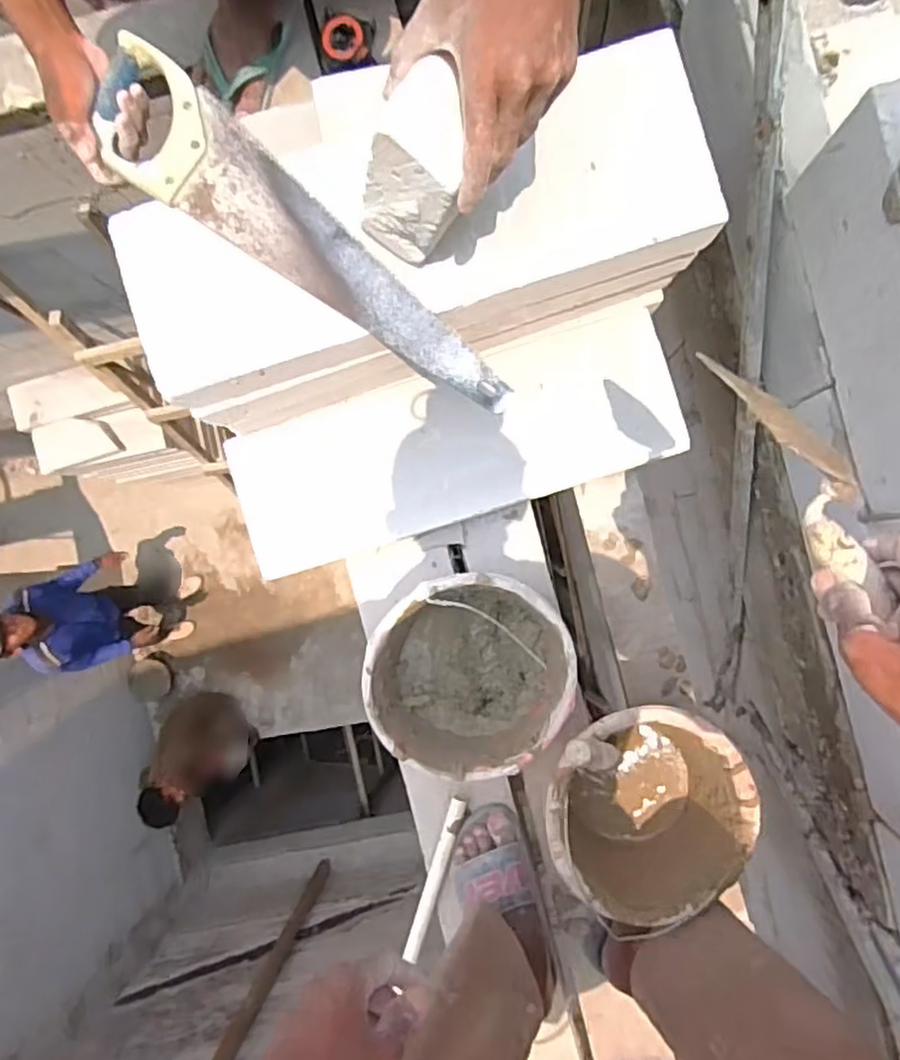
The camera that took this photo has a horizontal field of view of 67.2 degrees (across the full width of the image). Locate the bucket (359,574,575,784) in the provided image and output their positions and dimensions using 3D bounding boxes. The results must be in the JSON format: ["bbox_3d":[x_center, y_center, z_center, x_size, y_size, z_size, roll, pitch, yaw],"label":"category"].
[{"bbox_3d":[0.028,0.178,0.881,0.231,0.158,0.247,0,89,5],"label":"bucket"}]

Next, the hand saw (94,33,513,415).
[{"bbox_3d":[-0.161,-0.283,0.685,0.511,0.031,0.110,45,93,4],"label":"hand saw"}]

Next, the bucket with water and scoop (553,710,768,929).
[{"bbox_3d":[0.249,0.351,0.845,0.247,0.222,0.257,0,89,5],"label":"bucket with water and scoop"}]

